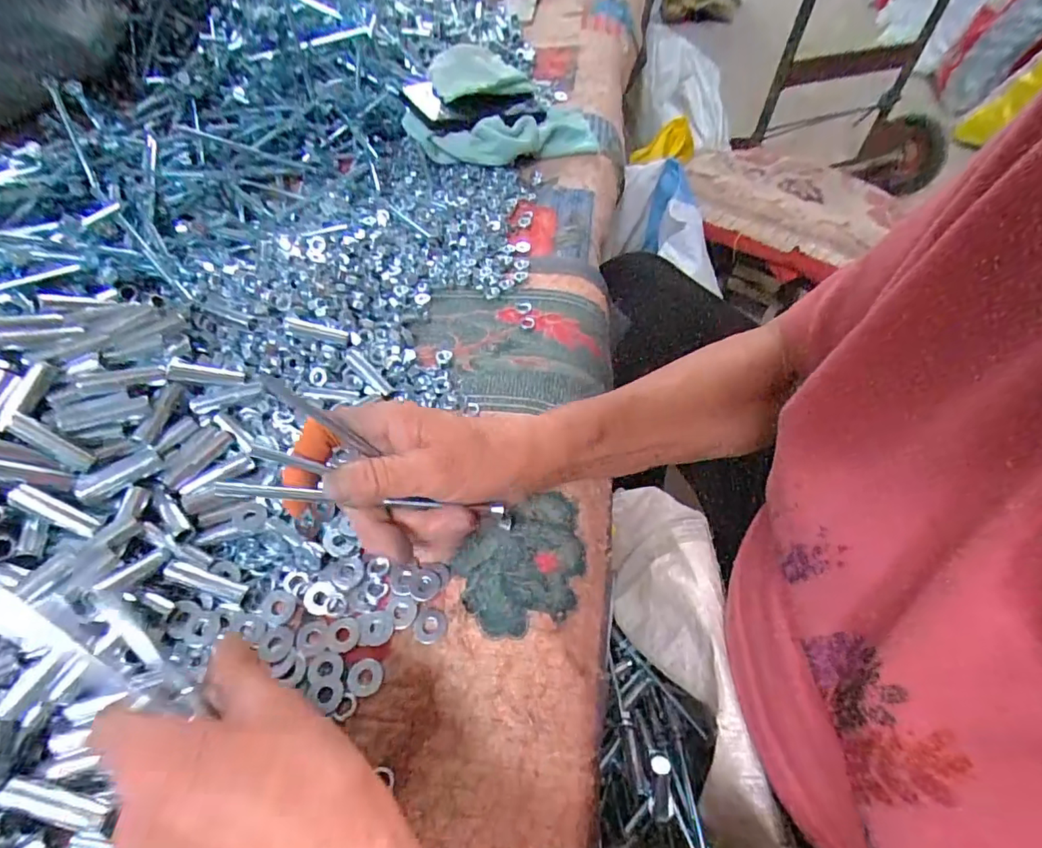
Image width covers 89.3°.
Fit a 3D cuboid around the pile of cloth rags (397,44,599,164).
[{"bbox_3d":[-0.021,-0.375,0.624,0.231,0.071,0.153,-7,54,-9],"label":"pile of cloth rags"}]

